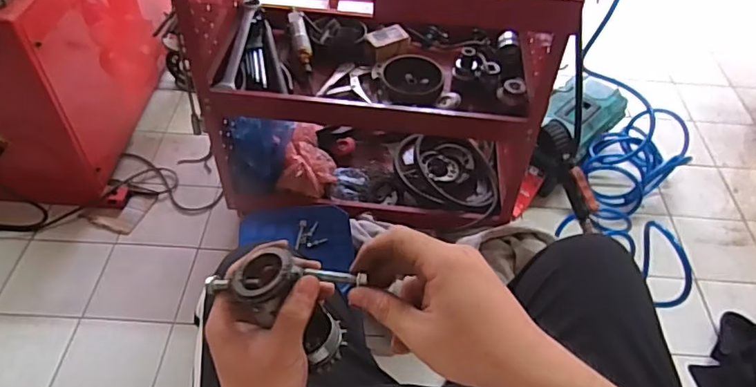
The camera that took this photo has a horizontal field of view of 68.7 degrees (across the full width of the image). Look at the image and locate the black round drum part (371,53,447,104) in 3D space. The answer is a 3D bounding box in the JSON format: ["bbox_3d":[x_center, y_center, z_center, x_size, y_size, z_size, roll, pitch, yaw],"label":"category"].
[{"bbox_3d":[0.065,-0.242,1.185,0.149,0.039,0.146,4,48,0],"label":"black round drum part"}]

